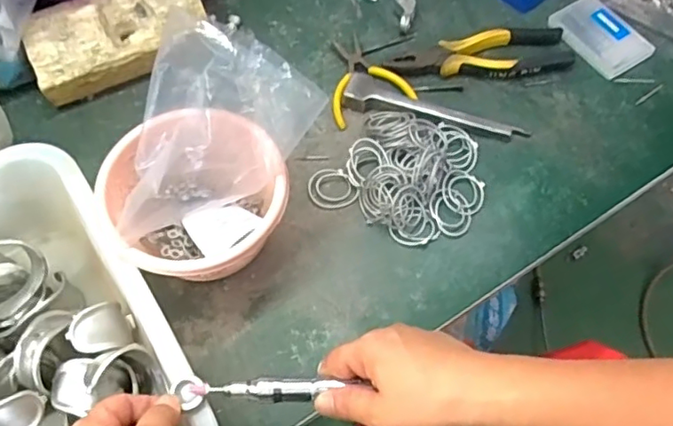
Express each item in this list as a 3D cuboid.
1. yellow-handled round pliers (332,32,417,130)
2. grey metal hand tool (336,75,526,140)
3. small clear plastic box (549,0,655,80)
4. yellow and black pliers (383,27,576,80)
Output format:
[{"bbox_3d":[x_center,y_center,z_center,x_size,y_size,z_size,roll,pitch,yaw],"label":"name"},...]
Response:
[{"bbox_3d":[0.024,-0.147,0.620,0.087,0.011,0.104,-20,65,-11],"label":"yellow-handled round pliers"},{"bbox_3d":[0.099,-0.101,0.590,0.184,0.016,0.040,19,64,8],"label":"grey metal hand tool"},{"bbox_3d":[0.289,-0.195,0.640,0.071,0.011,0.103,-34,69,-17],"label":"small clear plastic box"},{"bbox_3d":[0.153,-0.165,0.622,0.190,0.020,0.062,-14,64,-8],"label":"yellow and black pliers"}]

